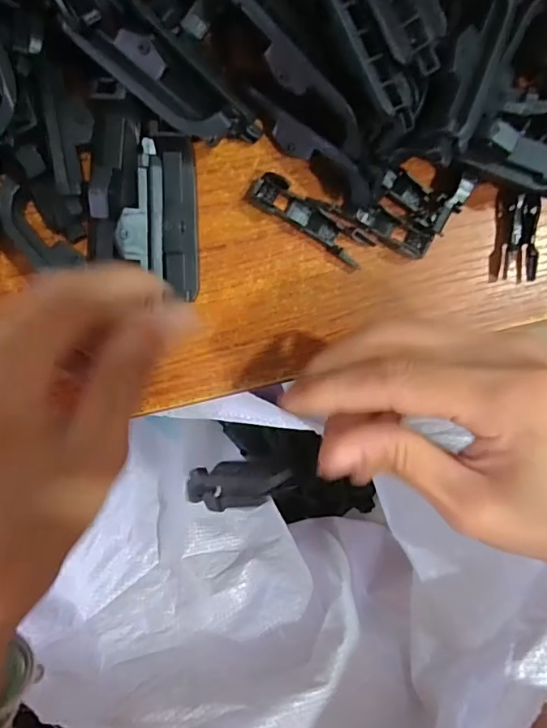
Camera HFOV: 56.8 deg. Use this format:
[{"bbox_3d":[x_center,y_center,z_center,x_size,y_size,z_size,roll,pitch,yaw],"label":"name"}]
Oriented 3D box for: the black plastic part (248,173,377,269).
[{"bbox_3d":[0.016,-0.063,0.216,0.056,0.009,0.015,32,93,-6],"label":"black plastic part"}]

